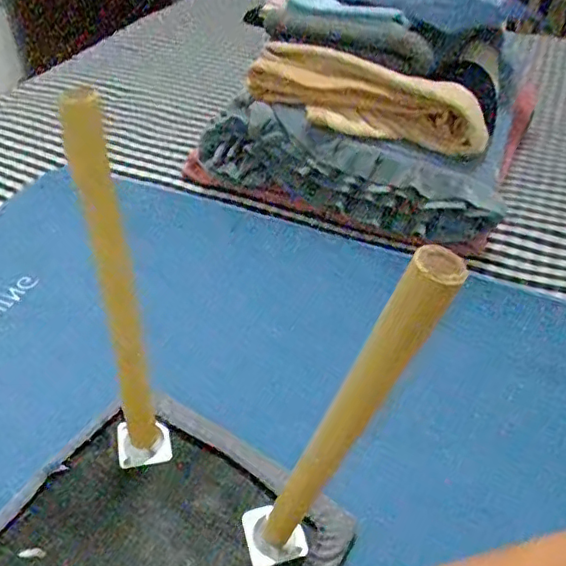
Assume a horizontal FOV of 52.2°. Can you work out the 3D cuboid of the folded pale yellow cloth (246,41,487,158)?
[{"bbox_3d":[0.113,-0.261,0.807,0.344,0.094,0.147,16,44,18],"label":"folded pale yellow cloth"}]

